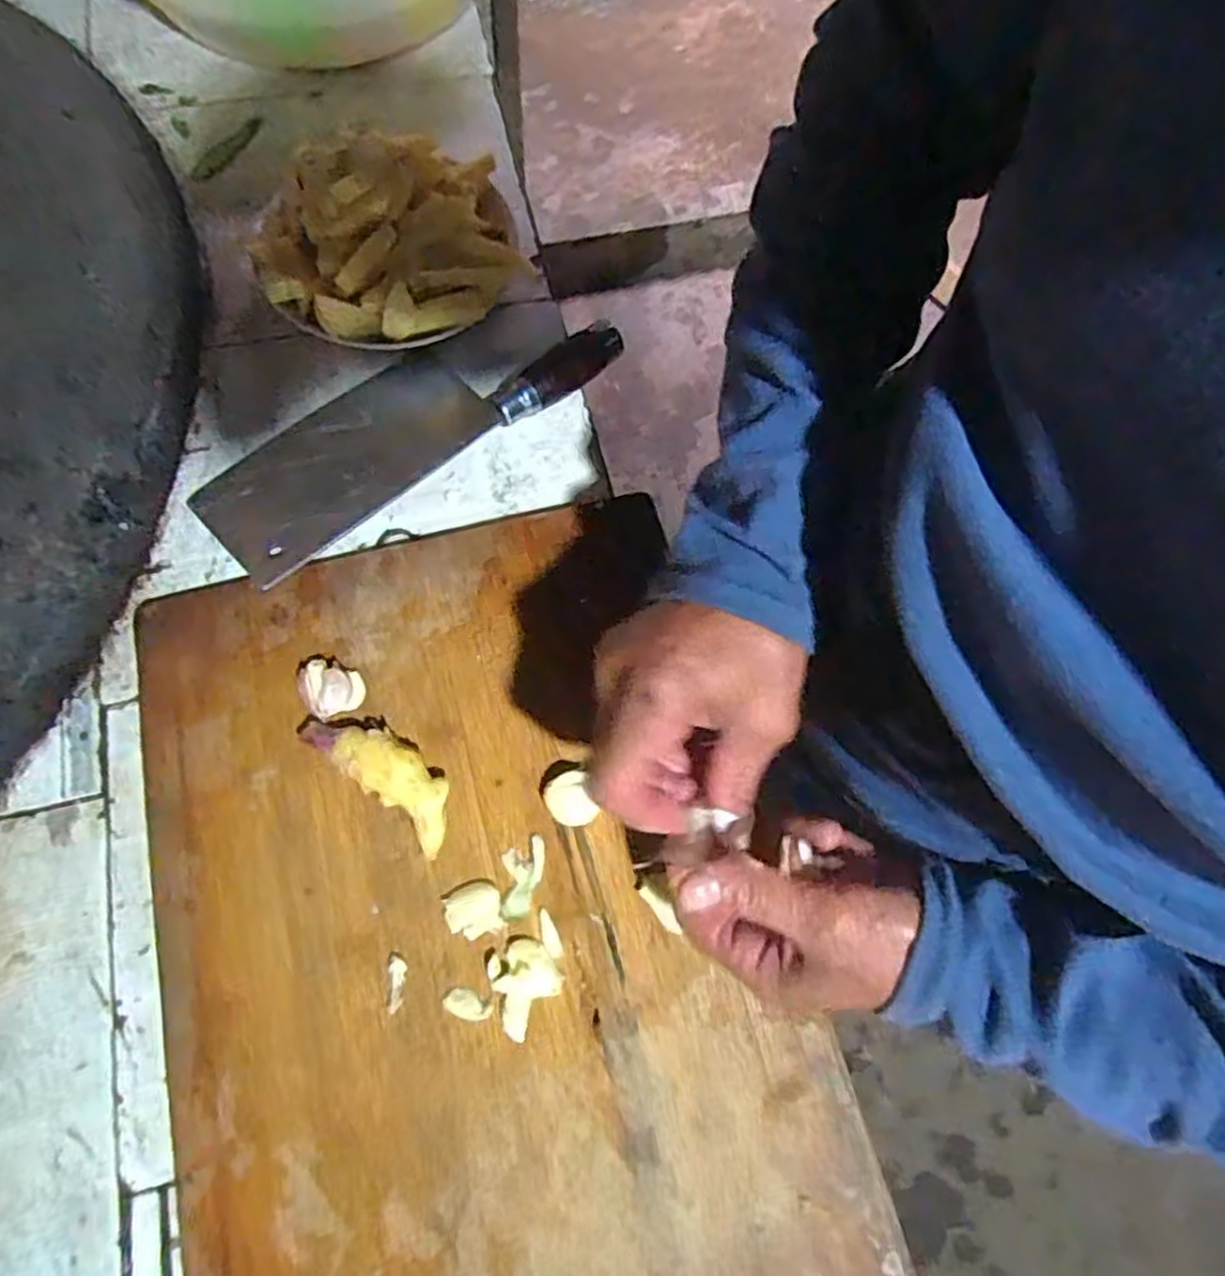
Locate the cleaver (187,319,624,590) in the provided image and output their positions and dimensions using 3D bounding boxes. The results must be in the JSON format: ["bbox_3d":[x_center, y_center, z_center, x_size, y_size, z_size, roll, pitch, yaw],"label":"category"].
[{"bbox_3d":[-0.138,-0.152,0.502,0.286,0.018,0.105,-39,76,-15],"label":"cleaver"}]

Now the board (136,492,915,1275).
[{"bbox_3d":[-0.072,0.144,0.390,0.311,0.029,0.443,-15,71,-6],"label":"board"}]

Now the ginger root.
[{"bbox_3d":[-0.123,0.072,0.406,0.096,0.025,0.033,40,73,11],"label":"ginger root"}]

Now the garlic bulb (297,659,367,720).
[{"bbox_3d":[-0.159,0.026,0.421,0.031,0.019,0.031,1,70,-3],"label":"garlic bulb"}]

